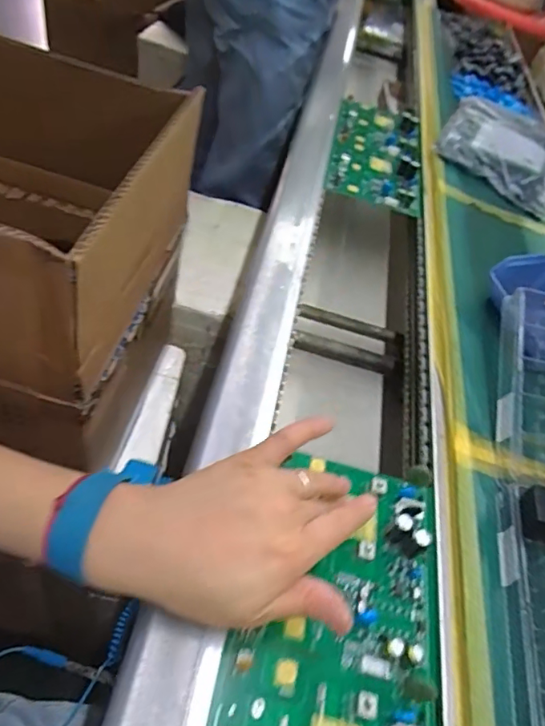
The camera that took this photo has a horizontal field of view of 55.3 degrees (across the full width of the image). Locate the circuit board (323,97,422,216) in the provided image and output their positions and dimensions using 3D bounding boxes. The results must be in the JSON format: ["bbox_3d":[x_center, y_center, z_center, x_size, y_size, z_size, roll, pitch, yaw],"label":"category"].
[{"bbox_3d":[0.141,-0.289,0.694,0.115,0.019,0.257,16,48,-2],"label":"circuit board"}]

